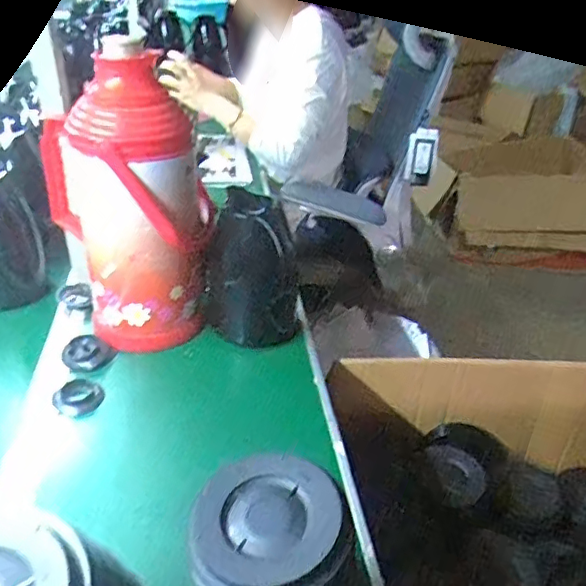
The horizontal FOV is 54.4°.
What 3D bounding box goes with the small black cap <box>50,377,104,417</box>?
[{"bbox_3d":[-0.263,0.128,0.703,0.044,0.025,0.051,18,36,24],"label":"small black cap"}]

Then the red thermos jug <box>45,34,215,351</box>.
[{"bbox_3d":[-0.204,-0.110,0.735,0.191,0.371,0.136,-10,34,-18],"label":"red thermos jug"}]

